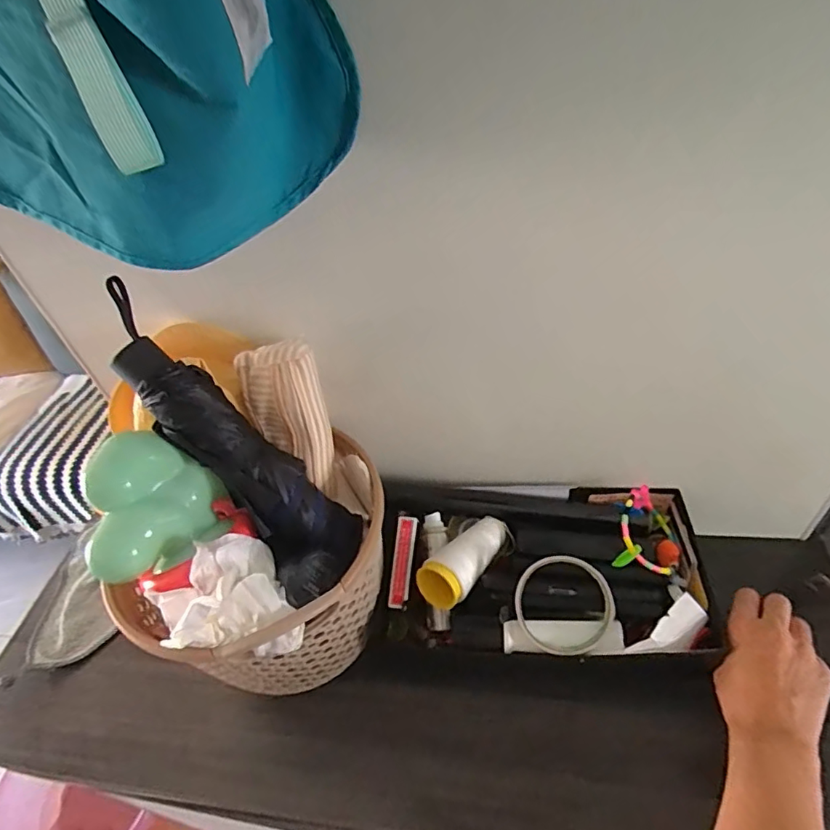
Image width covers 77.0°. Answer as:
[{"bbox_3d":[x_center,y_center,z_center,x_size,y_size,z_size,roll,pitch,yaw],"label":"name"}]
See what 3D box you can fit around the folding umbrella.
[{"bbox_3d":[-0.162,0.023,0.440,0.083,0.073,0.286,-43,98,-28],"label":"folding umbrella"}]

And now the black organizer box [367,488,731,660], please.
[{"bbox_3d":[0.125,0.148,0.518,0.311,0.079,0.167,1,49,6],"label":"black organizer box"}]

